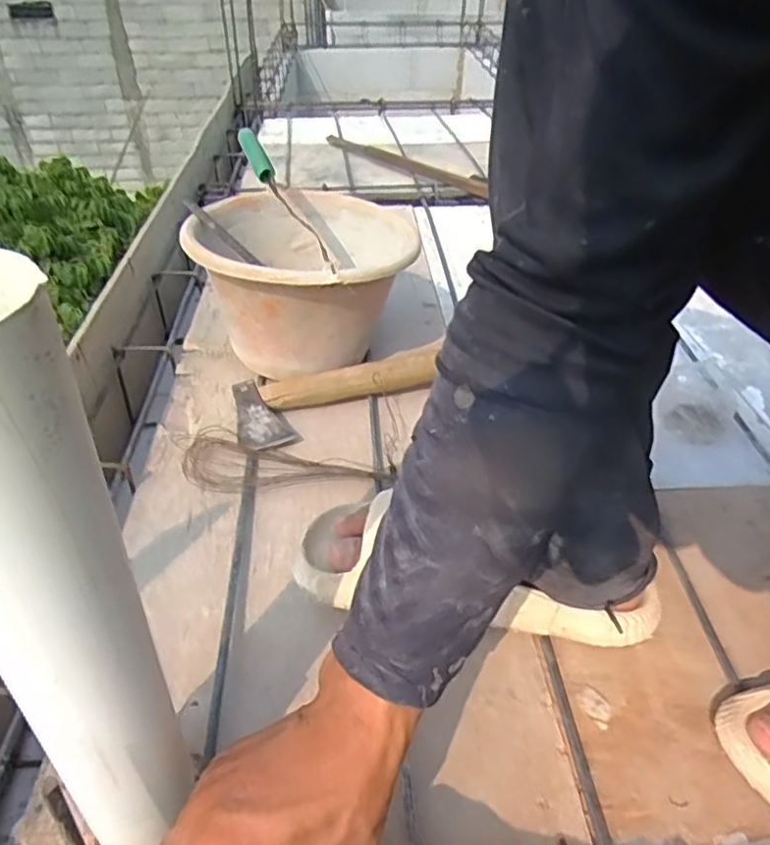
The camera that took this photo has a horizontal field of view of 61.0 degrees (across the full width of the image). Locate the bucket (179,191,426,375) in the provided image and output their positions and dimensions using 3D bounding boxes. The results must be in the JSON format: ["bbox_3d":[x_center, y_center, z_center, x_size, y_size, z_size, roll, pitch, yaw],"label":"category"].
[{"bbox_3d":[-0.091,-0.167,0.772,0.239,0.143,0.236,0,38,0],"label":"bucket"}]

